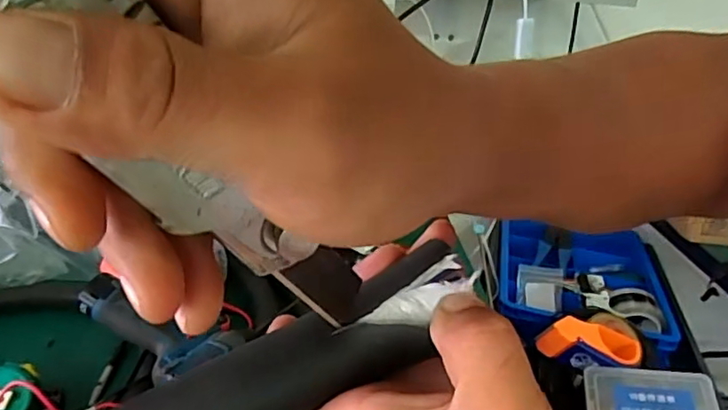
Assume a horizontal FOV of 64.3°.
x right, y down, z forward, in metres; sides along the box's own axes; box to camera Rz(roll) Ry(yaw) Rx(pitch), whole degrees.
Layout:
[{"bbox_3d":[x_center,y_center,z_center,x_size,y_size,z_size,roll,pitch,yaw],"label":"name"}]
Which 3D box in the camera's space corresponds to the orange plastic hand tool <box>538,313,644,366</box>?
[{"bbox_3d":[0.344,0.209,0.874,0.168,0.075,0.034,13,25,-18],"label":"orange plastic hand tool"}]

